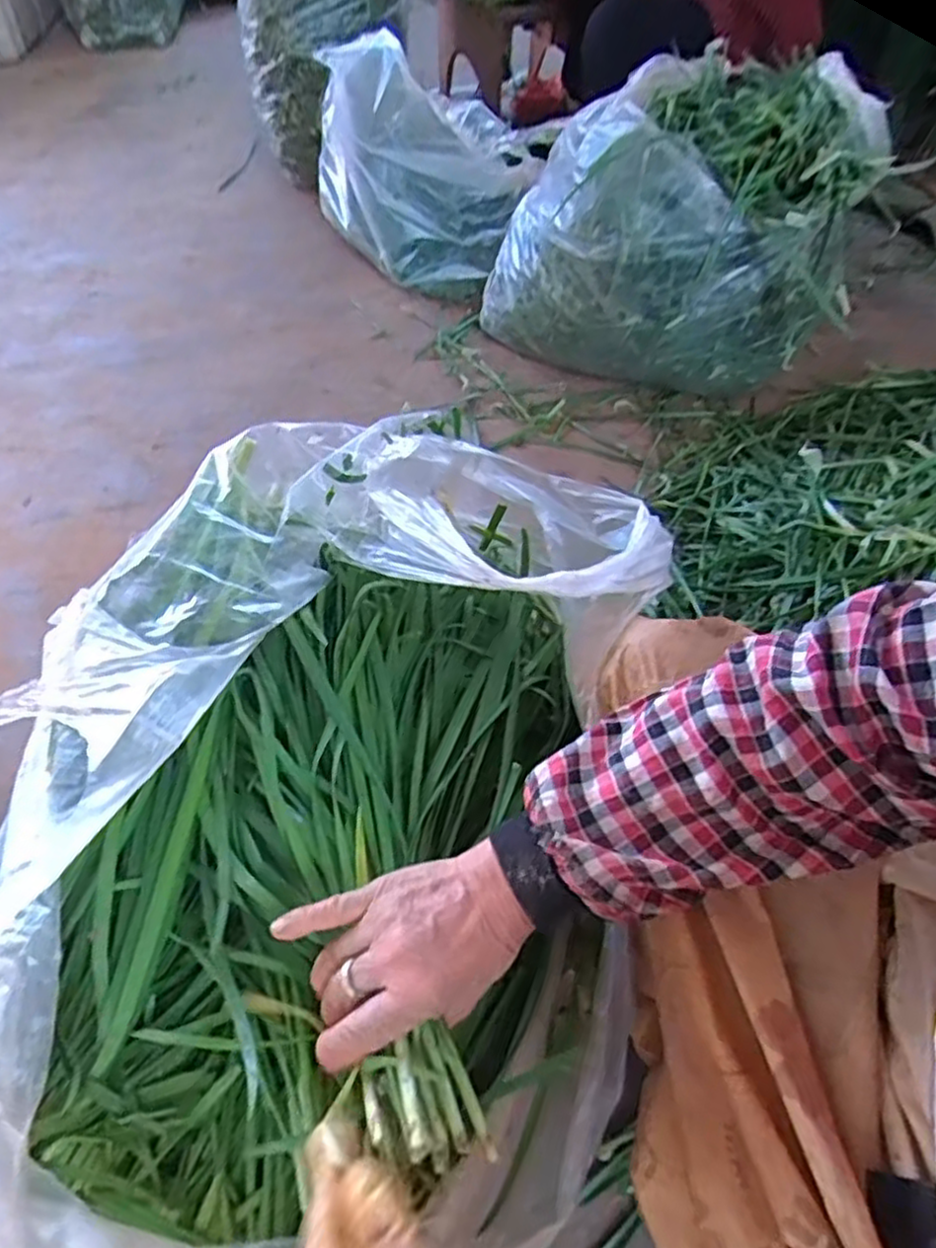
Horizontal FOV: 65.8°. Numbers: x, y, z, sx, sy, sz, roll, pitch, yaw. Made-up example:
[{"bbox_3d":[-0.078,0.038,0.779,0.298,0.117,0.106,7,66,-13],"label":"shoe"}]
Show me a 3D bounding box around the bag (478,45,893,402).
[{"bbox_3d":[0.325,-0.626,1.199,0.555,0.405,0.341,1,54,1],"label":"bag"}]

